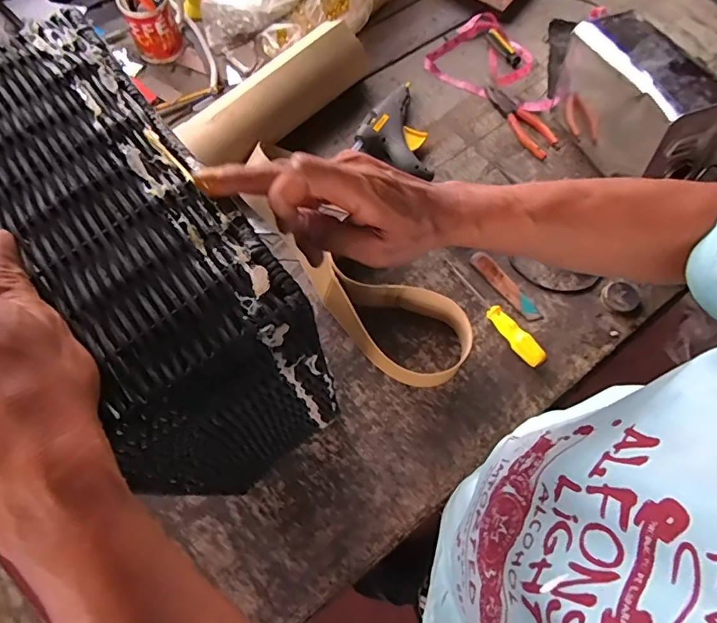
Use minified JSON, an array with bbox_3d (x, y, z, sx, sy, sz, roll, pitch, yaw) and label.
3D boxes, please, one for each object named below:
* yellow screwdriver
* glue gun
[{"bbox_3d":[0.193,-0.001,0.674,0.027,0.030,0.187,-32,72,-13],"label":"yellow screwdriver"},{"bbox_3d":[0.083,-0.302,0.791,0.134,0.035,0.142,29,70,10],"label":"glue gun"}]

